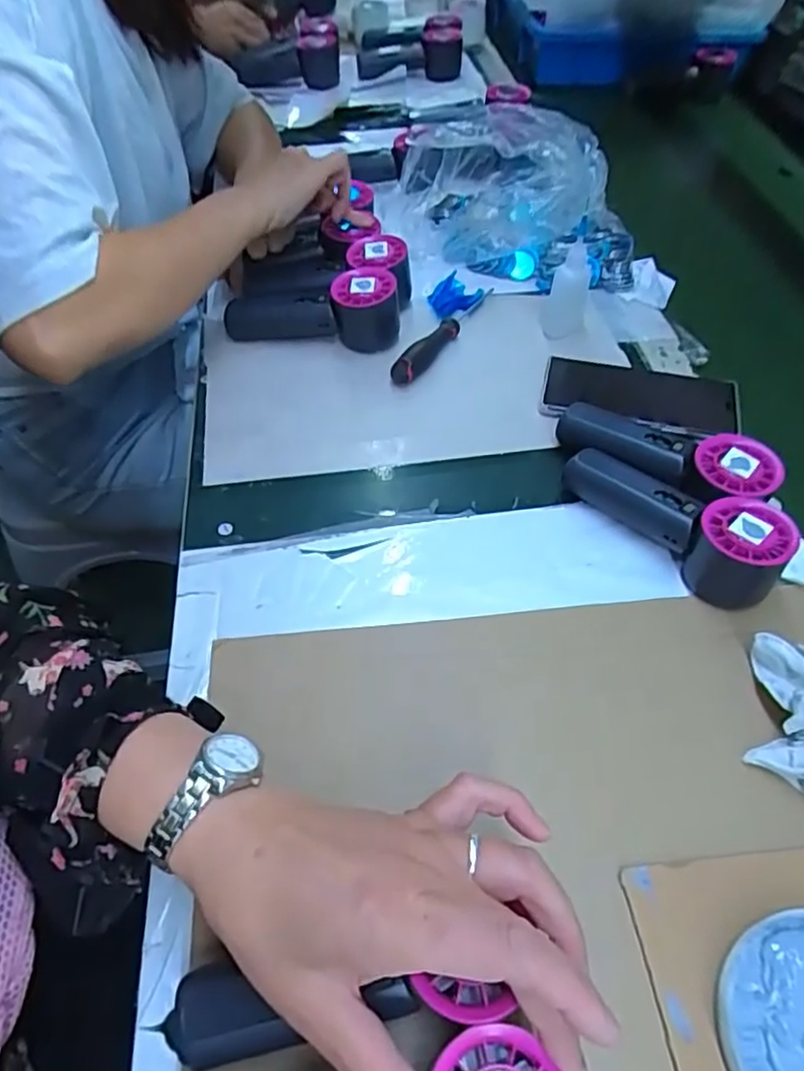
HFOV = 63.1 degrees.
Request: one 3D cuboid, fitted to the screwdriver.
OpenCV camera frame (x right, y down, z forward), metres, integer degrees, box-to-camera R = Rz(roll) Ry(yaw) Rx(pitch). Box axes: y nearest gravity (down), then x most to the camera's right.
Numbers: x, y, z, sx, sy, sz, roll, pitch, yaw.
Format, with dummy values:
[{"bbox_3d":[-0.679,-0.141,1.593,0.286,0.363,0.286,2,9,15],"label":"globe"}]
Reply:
[{"bbox_3d":[0.043,-0.191,0.603,0.021,0.025,0.163,29,58,20],"label":"screwdriver"}]

